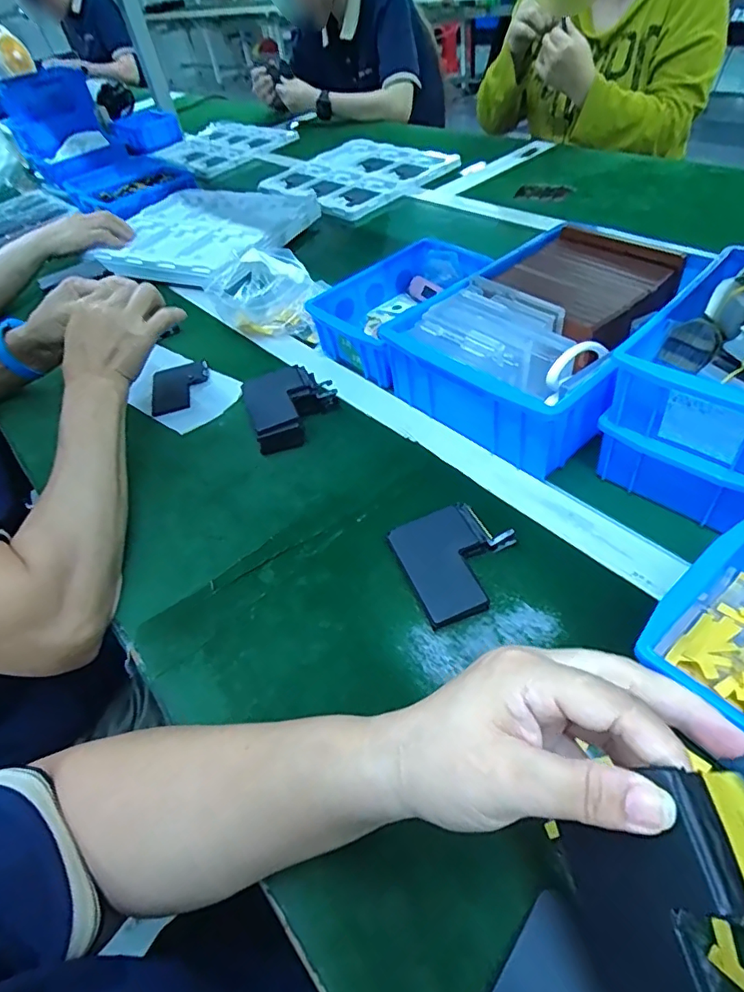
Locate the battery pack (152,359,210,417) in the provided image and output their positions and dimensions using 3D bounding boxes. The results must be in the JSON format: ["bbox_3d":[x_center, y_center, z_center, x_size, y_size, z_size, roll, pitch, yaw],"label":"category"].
[{"bbox_3d":[-0.225,-0.130,0.617,0.066,0.007,0.092,-16,48,-4],"label":"battery pack"}]

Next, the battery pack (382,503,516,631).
[{"bbox_3d":[0.066,0.049,0.394,0.085,0.019,0.091,-20,48,-8],"label":"battery pack"}]

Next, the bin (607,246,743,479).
[{"bbox_3d":[0.279,-0.104,0.378,0.132,0.079,0.186,33,61,33],"label":"bin"}]

